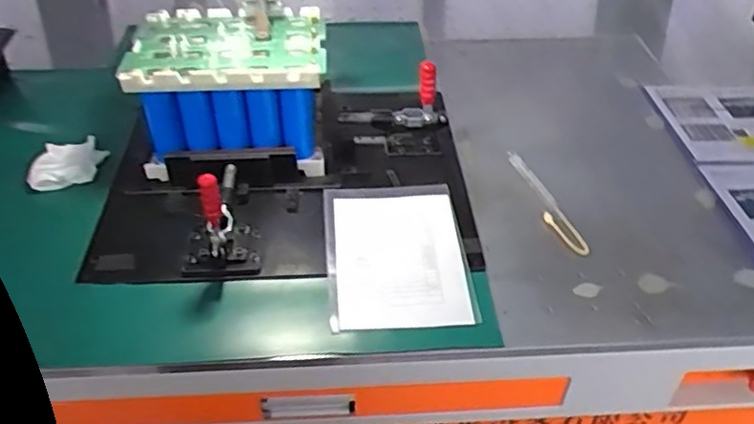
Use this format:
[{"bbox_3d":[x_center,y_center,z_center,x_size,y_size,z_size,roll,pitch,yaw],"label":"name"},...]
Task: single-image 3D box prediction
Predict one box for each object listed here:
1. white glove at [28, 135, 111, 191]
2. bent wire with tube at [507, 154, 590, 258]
[{"bbox_3d":[-0.425,-0.069,0.896,0.075,0.030,0.097,-1,42,-1],"label":"white glove"},{"bbox_3d":[0.221,-0.018,0.865,0.036,0.011,0.201,-11,43,-12],"label":"bent wire with tube"}]

